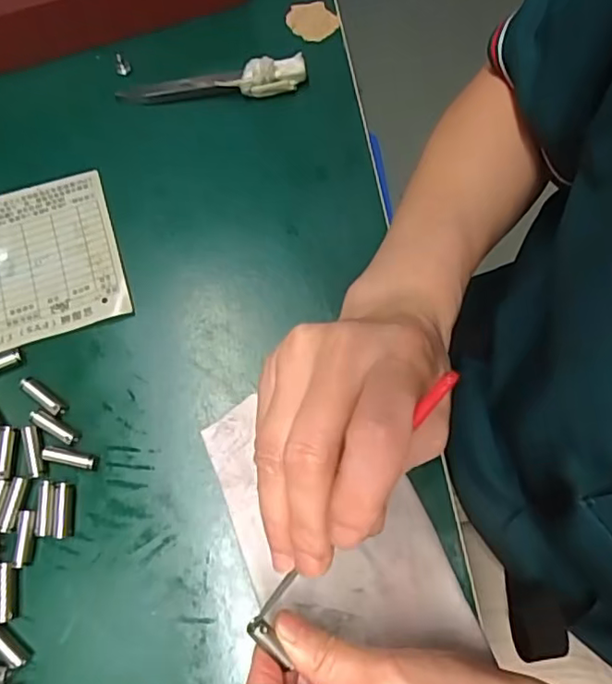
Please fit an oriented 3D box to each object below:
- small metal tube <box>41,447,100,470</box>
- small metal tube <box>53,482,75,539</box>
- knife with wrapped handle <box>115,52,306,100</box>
[{"bbox_3d":[-0.113,0.055,0.275,0.026,0.004,0.007,11,72,2],"label":"small metal tube"},{"bbox_3d":[-0.113,0.078,0.268,0.008,0.005,0.025,-3,72,-3],"label":"small metal tube"},{"bbox_3d":[-0.052,-0.147,0.330,0.105,0.018,0.014,-11,73,-6],"label":"knife with wrapped handle"}]

